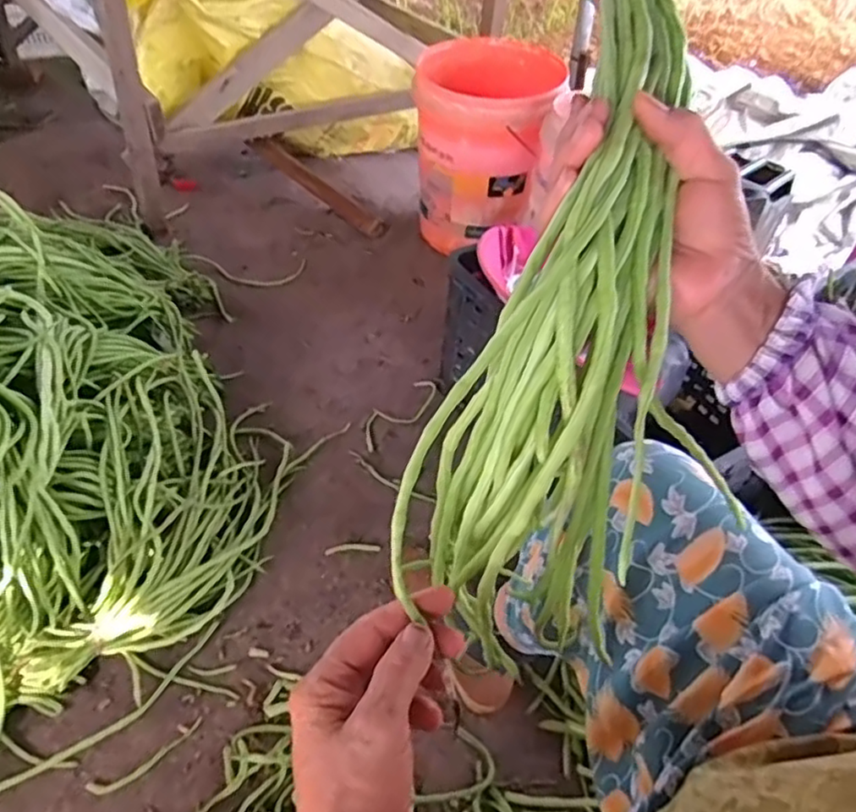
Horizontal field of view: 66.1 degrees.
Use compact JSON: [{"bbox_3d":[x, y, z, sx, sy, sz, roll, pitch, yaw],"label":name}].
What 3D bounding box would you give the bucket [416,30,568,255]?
[{"bbox_3d":[0.109,-0.549,1.418,0.264,0.353,0.303,8,44,2],"label":"bucket"}]

